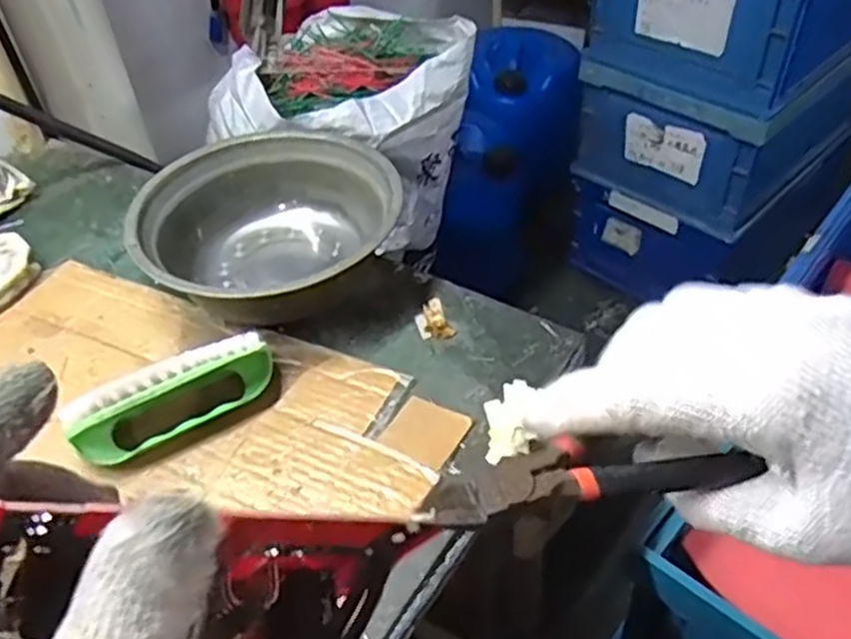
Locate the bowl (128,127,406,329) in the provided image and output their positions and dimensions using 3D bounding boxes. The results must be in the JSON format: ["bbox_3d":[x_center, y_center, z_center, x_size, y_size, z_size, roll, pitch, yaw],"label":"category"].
[{"bbox_3d":[-0.114,-0.061,0.567,0.183,0.070,0.183,-2,44,2],"label":"bowl"}]

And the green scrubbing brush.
[{"bbox_3d":[-0.151,0.049,0.461,0.124,0.049,0.033,-22,47,-19],"label":"green scrubbing brush"}]

